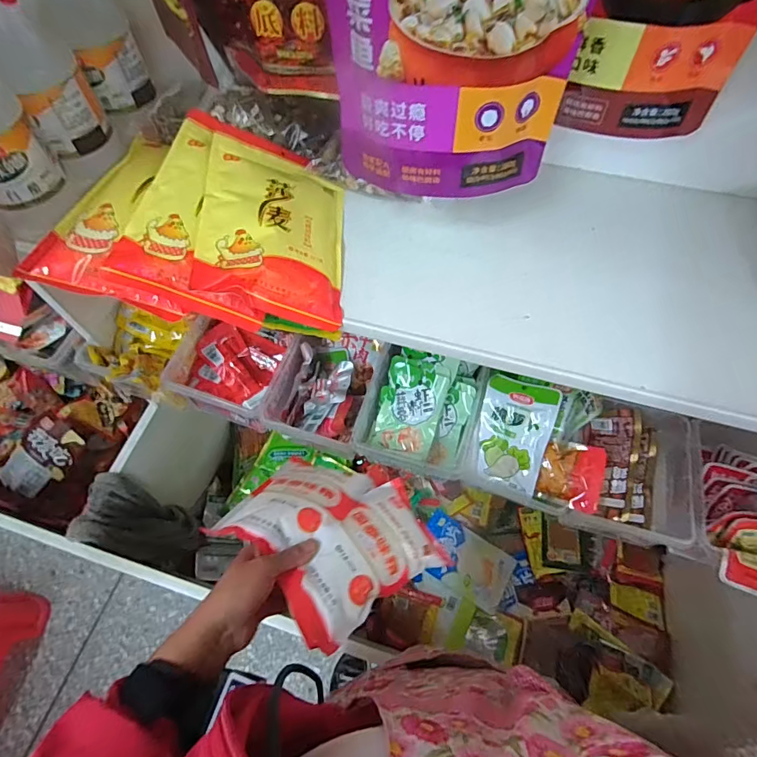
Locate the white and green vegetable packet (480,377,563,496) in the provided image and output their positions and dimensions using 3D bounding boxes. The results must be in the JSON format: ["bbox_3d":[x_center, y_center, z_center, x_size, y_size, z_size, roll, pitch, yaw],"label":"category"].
[{"bbox_3d":[0.183,0.076,0.619,0.096,0.008,0.147,16,93,26],"label":"white and green vegetable packet"}]

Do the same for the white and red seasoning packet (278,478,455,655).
[{"bbox_3d":[-0.013,0.175,0.456,0.169,0.026,0.106,-17,57,-37],"label":"white and red seasoning packet"}]

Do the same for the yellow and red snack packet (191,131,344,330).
[{"bbox_3d":[-0.105,-0.161,0.464,0.145,0.027,0.209,10,59,-21],"label":"yellow and red snack packet"}]

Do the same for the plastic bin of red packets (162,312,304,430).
[{"bbox_3d":[-0.222,-0.013,0.715,0.169,0.088,0.154,14,62,8],"label":"plastic bin of red packets"}]

